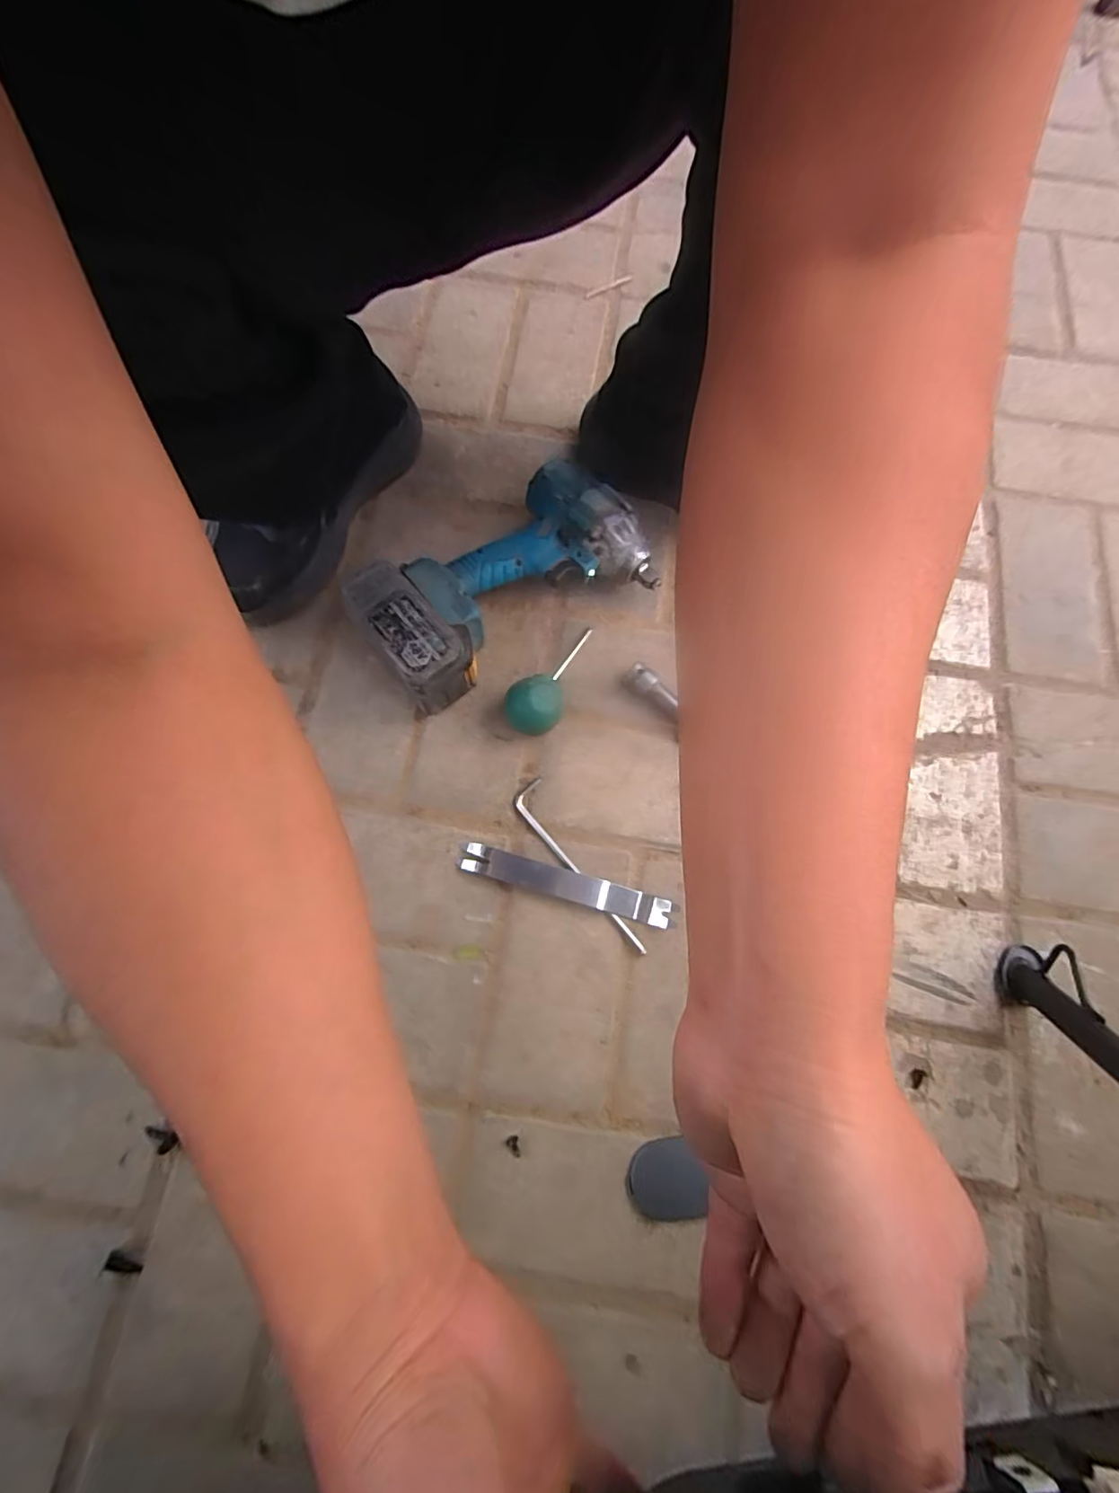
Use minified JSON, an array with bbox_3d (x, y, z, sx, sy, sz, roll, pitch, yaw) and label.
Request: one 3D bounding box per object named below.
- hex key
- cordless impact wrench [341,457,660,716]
[{"bbox_3d":[0.013,0.099,0.435,0.027,0.004,0.158,-30,77,-9],"label":"hex key"},{"bbox_3d":[-0.047,-0.137,0.465,0.234,0.072,0.119,-34,78,-10],"label":"cordless impact wrench"}]

